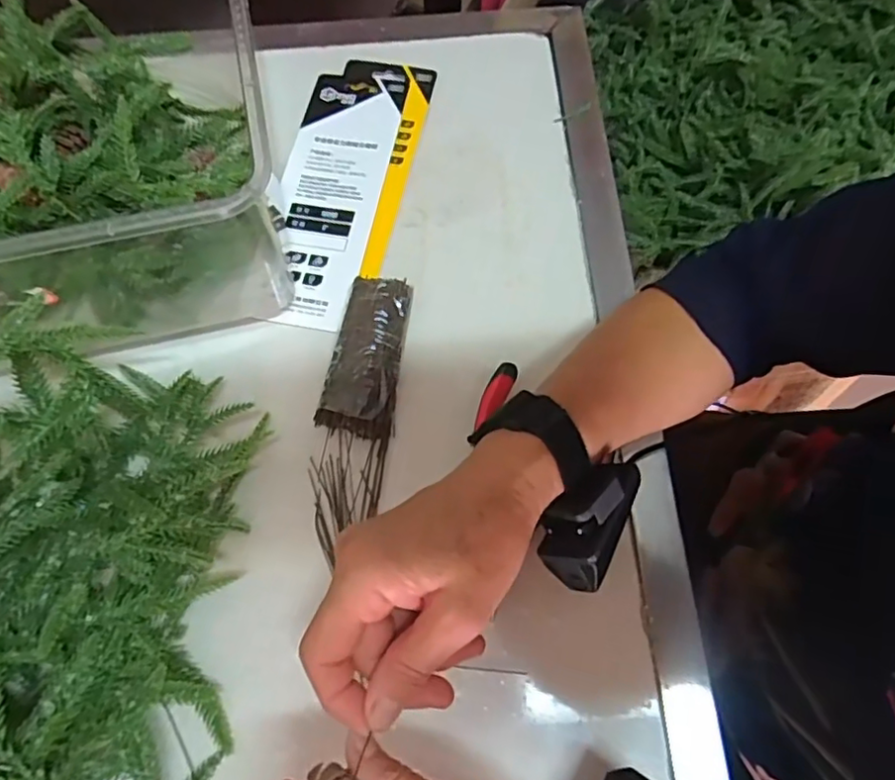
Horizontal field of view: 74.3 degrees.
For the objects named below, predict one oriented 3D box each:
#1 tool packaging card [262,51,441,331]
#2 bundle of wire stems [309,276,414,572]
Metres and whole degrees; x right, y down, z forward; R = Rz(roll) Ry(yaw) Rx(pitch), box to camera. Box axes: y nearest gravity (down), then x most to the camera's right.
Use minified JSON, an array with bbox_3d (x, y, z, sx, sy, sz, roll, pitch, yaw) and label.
[{"bbox_3d":[-0.079,-0.156,0.444,0.093,0.008,0.236,12,69,5],"label":"tool packaging card"},{"bbox_3d":[-0.055,0.009,0.369,0.046,0.023,0.172,10,69,4],"label":"bundle of wire stems"}]

